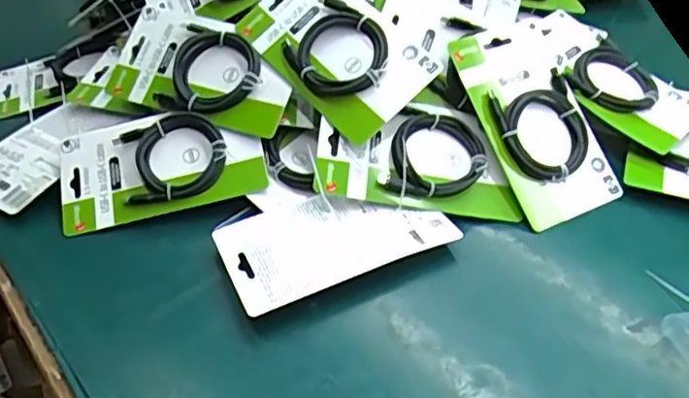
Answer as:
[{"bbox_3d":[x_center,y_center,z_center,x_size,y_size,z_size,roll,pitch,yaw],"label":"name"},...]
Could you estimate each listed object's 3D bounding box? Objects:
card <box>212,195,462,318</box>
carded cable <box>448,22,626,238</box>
[{"bbox_3d":[-0.007,0.031,0.513,0.180,0.018,0.094,-17,44,-18],"label":"card"},{"bbox_3d":[0.168,-0.071,0.556,0.100,0.018,0.182,-20,78,-17],"label":"carded cable"}]

